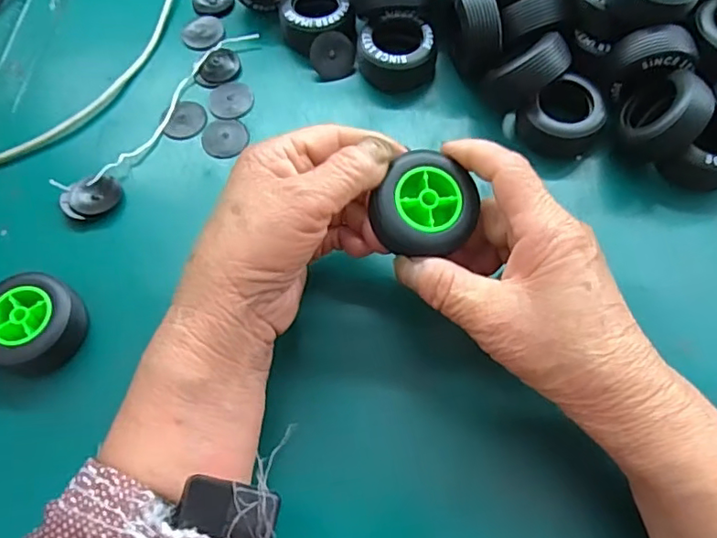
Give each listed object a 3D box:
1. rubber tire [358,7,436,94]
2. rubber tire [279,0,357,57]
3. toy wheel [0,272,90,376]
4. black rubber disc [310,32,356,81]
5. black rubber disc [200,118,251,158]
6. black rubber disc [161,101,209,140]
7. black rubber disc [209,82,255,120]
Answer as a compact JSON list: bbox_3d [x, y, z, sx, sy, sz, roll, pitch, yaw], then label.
[{"bbox_3d":[0.025,-0.138,0.357,0.048,0.027,0.041,-1,65,1],"label":"rubber tire"},{"bbox_3d":[-0.027,-0.161,0.372,0.045,0.025,0.048,-17,65,-6],"label":"rubber tire"},{"bbox_3d":[-0.165,0.028,0.285,0.046,0.023,0.046,-1,65,1],"label":"toy wheel"},{"bbox_3d":[-0.016,-0.136,0.361,0.028,0.027,0.004,-12,25,-5],"label":"black rubber disc"},{"bbox_3d":[-0.081,-0.081,0.344,0.027,0.004,0.029,-1,65,1],"label":"black rubber disc"},{"bbox_3d":[-0.108,-0.093,0.351,0.027,0.004,0.028,-1,65,1],"label":"black rubber disc"},{"bbox_3d":[-0.080,-0.107,0.355,0.027,0.004,0.028,-1,65,1],"label":"black rubber disc"}]

